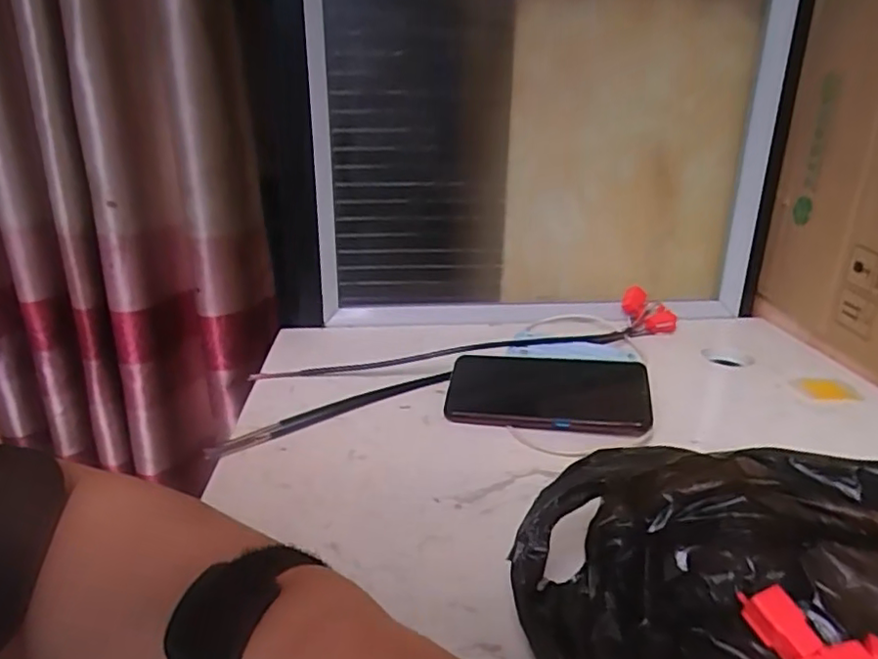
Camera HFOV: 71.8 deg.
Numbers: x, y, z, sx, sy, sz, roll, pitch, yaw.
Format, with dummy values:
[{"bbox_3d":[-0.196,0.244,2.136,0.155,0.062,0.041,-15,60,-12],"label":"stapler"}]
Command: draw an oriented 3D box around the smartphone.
[{"bbox_3d":[0.091,0.053,0.514,0.166,0.016,0.081,1,35,12],"label":"smartphone"}]

